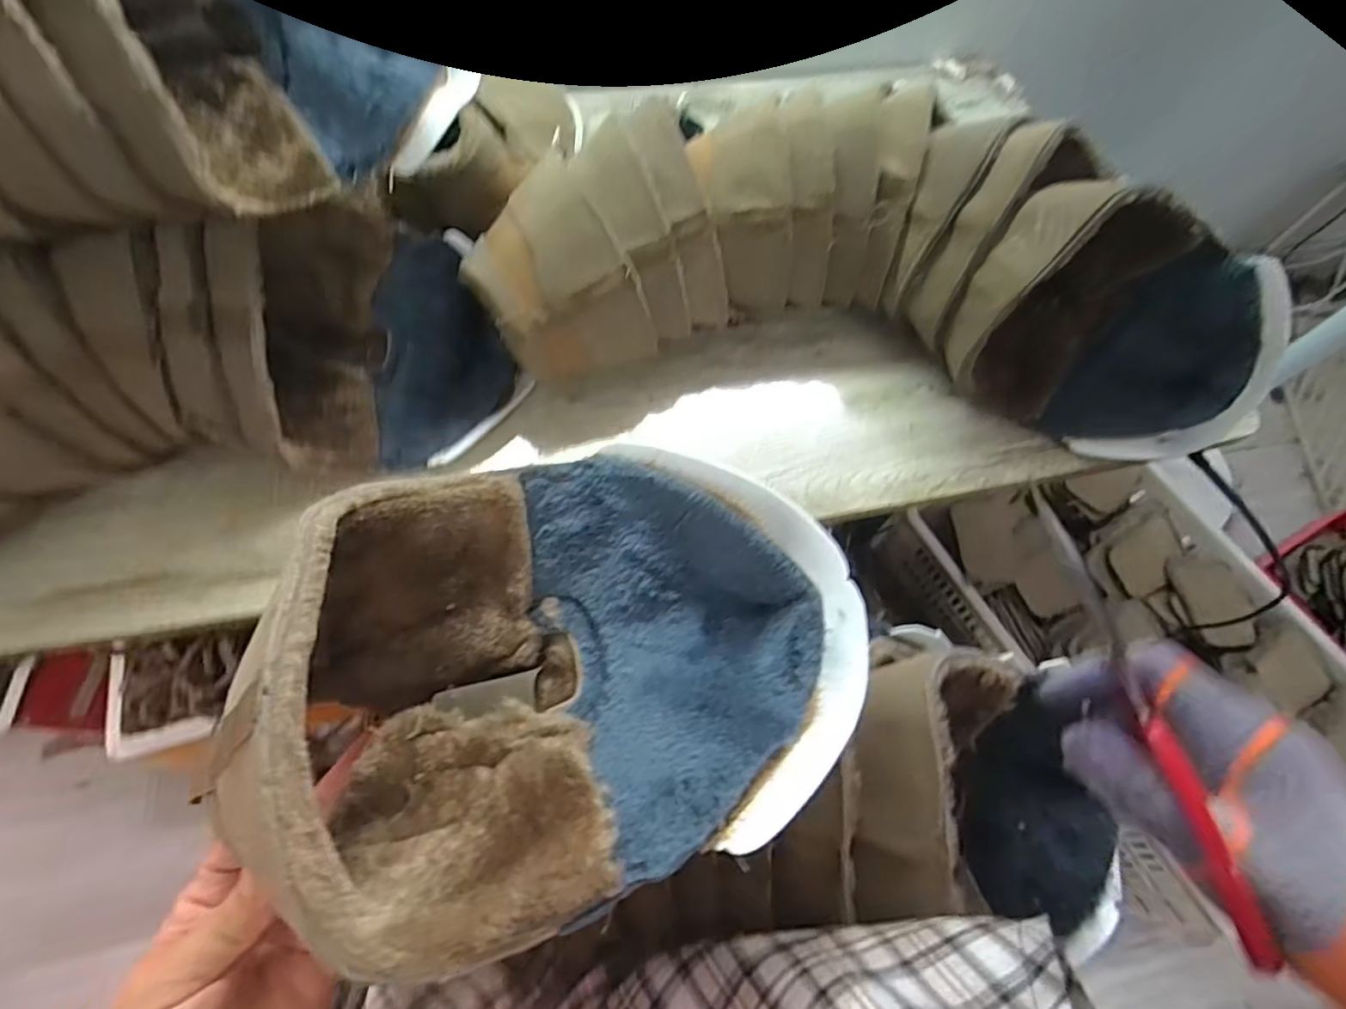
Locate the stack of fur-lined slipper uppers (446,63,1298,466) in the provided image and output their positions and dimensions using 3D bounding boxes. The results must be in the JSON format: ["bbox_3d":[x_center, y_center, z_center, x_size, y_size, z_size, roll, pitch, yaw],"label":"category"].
[{"bbox_3d":[0.167,-0.196,0.495,0.605,0.150,0.222,4,63,-1],"label":"stack of fur-lined slipper uppers"}]

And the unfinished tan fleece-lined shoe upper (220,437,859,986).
[{"bbox_3d":[-0.033,0.056,0.248,0.231,0.086,0.174,-17,65,-11],"label":"unfinished tan fleece-lined shoe upper"}]

